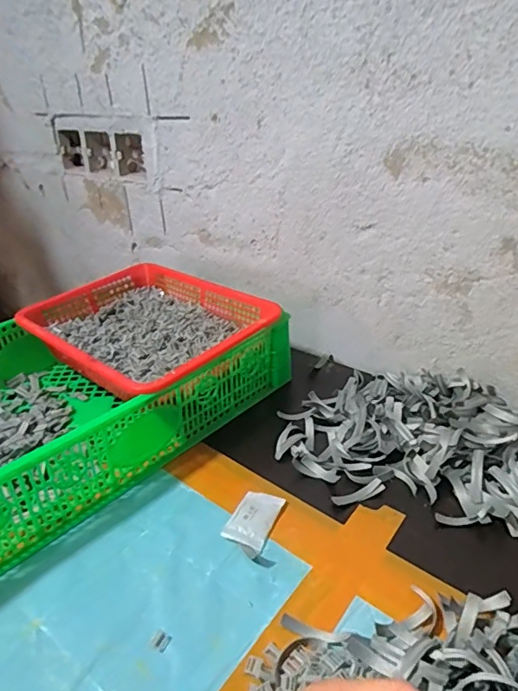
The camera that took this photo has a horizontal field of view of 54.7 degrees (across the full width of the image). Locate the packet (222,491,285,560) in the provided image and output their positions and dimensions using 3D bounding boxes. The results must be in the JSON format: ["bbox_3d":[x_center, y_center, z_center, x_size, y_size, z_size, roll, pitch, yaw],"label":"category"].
[{"bbox_3d":[-0.005,0.163,0.469,0.039,0.011,0.070,11,31,23],"label":"packet"}]

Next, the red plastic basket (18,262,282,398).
[{"bbox_3d":[-0.144,-0.019,0.662,0.298,0.069,0.239,23,37,39],"label":"red plastic basket"}]

